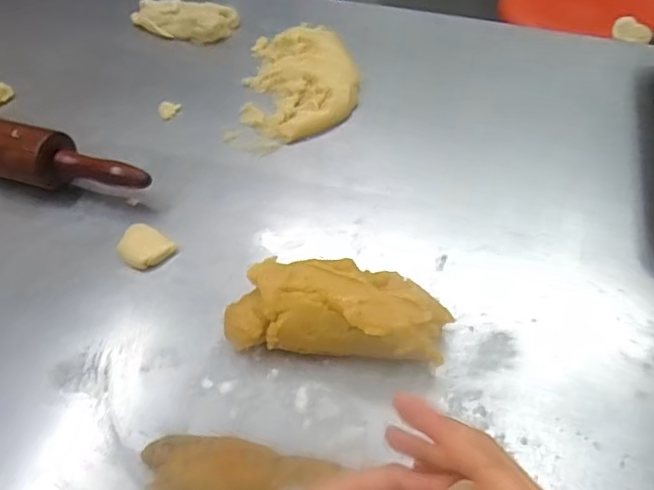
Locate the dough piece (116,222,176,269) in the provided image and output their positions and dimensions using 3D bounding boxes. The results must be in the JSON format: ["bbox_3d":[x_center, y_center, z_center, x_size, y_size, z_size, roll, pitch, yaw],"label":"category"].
[{"bbox_3d":[-0.176,0.002,0.543,0.045,0.014,0.043,-1,53,1],"label":"dough piece"}]

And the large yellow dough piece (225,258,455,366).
[{"bbox_3d":[0.009,0.058,0.474,0.175,0.053,0.072,5,53,6],"label":"large yellow dough piece"}]

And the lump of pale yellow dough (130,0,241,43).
[{"bbox_3d":[-0.198,-0.311,0.774,0.144,0.034,0.063,13,55,11],"label":"lump of pale yellow dough"}]

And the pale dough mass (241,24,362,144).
[{"bbox_3d":[-0.031,-0.202,0.677,0.133,0.029,0.176,-2,53,0],"label":"pale dough mass"}]

